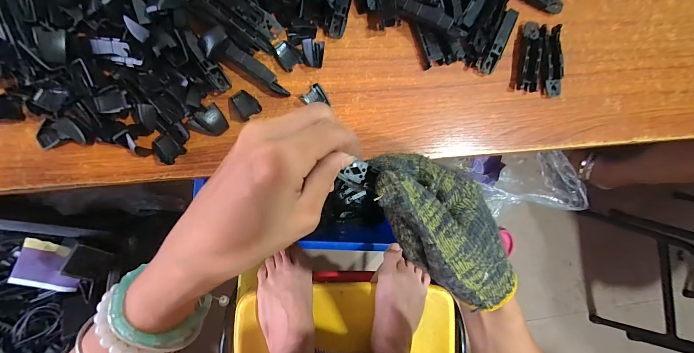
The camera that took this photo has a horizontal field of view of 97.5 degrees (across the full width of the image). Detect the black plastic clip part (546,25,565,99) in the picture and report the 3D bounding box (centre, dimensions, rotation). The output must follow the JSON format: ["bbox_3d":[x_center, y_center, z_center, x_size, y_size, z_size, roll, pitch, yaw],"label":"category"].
[{"bbox_3d":[0.194,-0.109,0.287,0.016,0.012,0.064,-3,89,-8],"label":"black plastic clip part"}]

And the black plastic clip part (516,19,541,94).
[{"bbox_3d":[0.172,-0.113,0.285,0.018,0.010,0.065,8,88,-8],"label":"black plastic clip part"}]

